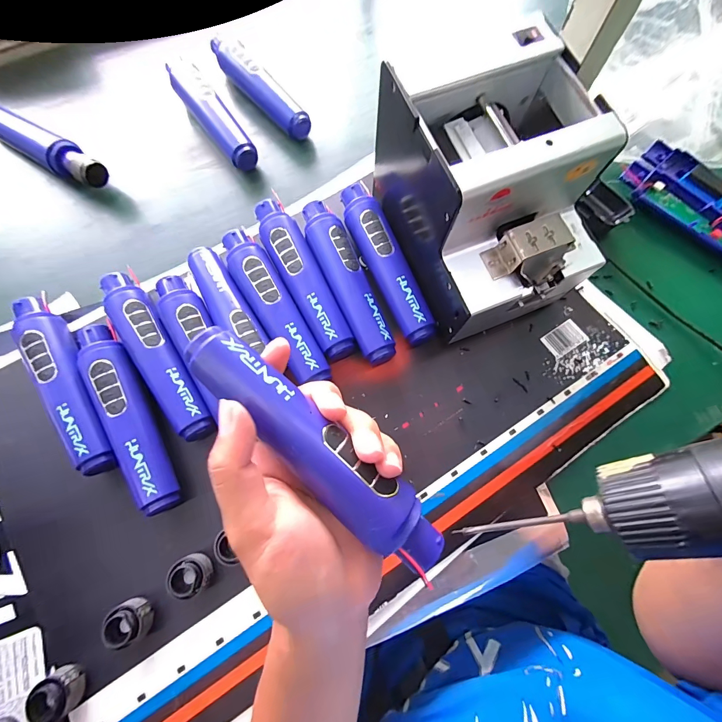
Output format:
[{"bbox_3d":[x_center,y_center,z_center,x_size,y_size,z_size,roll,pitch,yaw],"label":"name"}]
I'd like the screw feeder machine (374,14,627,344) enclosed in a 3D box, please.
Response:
[{"bbox_3d":[0.105,-0.135,0.301,0.129,0.142,0.194,-21,75,-6],"label":"screw feeder machine"}]

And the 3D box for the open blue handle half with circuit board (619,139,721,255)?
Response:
[{"bbox_3d":[0.364,-0.160,0.371,0.074,0.021,0.172,-42,78,-12],"label":"open blue handle half with circuit board"}]

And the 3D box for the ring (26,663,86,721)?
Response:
[{"bbox_3d":[-0.220,0.243,0.259,0.029,0.026,0.029,0,73,0],"label":"ring"}]

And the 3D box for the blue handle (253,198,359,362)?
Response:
[{"bbox_3d":[-0.058,-0.079,0.345,0.041,0.038,0.176,-25,75,-7],"label":"blue handle"}]

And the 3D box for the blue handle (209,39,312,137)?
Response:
[{"bbox_3d":[-0.122,-0.331,0.421,0.034,0.029,0.165,-37,77,-11],"label":"blue handle"}]

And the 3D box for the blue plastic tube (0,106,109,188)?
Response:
[{"bbox_3d":[-0.375,-0.251,0.407,0.198,0.035,0.038,30,75,8],"label":"blue plastic tube"}]

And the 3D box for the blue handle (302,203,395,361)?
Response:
[{"bbox_3d":[-0.014,-0.077,0.345,0.037,0.035,0.171,-21,75,-6],"label":"blue handle"}]

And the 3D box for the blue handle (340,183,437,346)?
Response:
[{"bbox_3d":[0.024,-0.096,0.349,0.035,0.036,0.172,-24,75,-7],"label":"blue handle"}]

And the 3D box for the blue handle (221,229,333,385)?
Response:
[{"bbox_3d":[-0.082,-0.052,0.336,0.036,0.040,0.168,-29,76,-8],"label":"blue handle"}]

